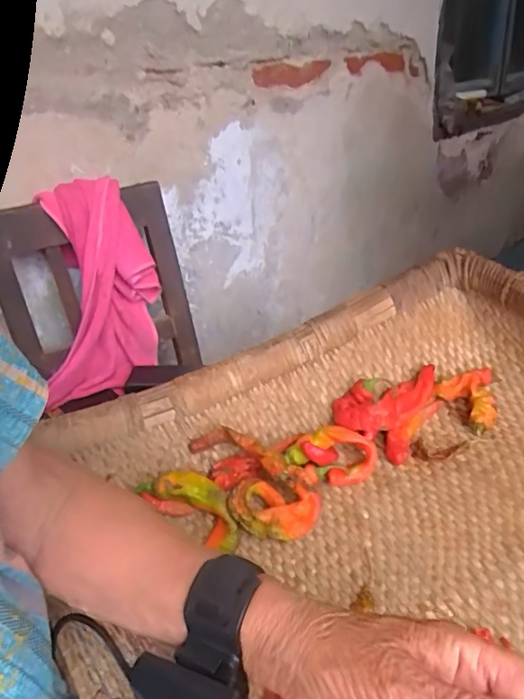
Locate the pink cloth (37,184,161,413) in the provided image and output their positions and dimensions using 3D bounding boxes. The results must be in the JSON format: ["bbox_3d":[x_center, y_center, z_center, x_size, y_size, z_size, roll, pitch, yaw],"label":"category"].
[{"bbox_3d":[-0.235,-0.082,0.711,0.190,0.278,0.093,-15,30,-15],"label":"pink cloth"}]

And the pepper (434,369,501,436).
[{"bbox_3d":[0.229,0.054,0.568,0.064,0.040,0.092,7,31,23],"label":"pepper"}]

